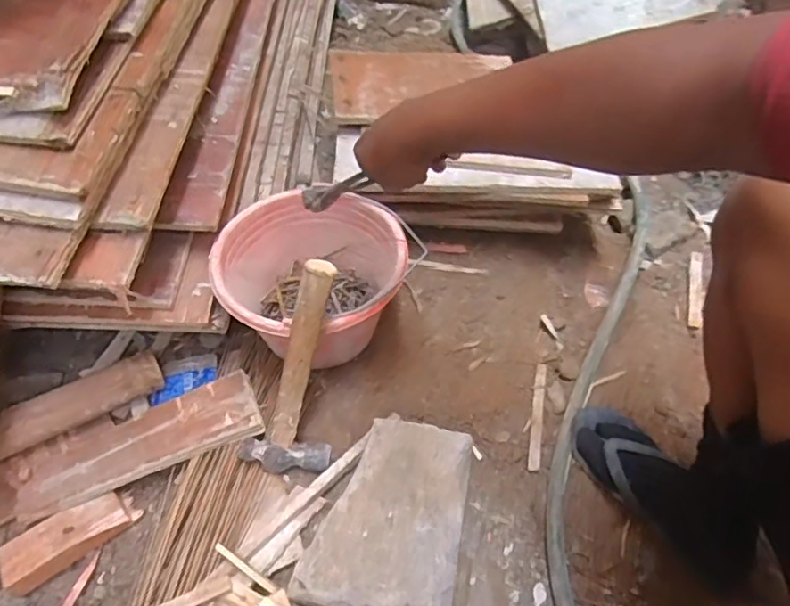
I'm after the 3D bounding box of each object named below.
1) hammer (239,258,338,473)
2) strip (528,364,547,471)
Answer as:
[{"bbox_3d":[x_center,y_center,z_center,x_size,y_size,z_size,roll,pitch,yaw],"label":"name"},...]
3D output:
[{"bbox_3d":[-0.112,0.084,0.683,0.104,0.298,0.047,20,27,11],"label":"hammer"},{"bbox_3d":[0.203,0.157,0.818,0.017,0.006,0.163,10,59,8],"label":"strip"}]

